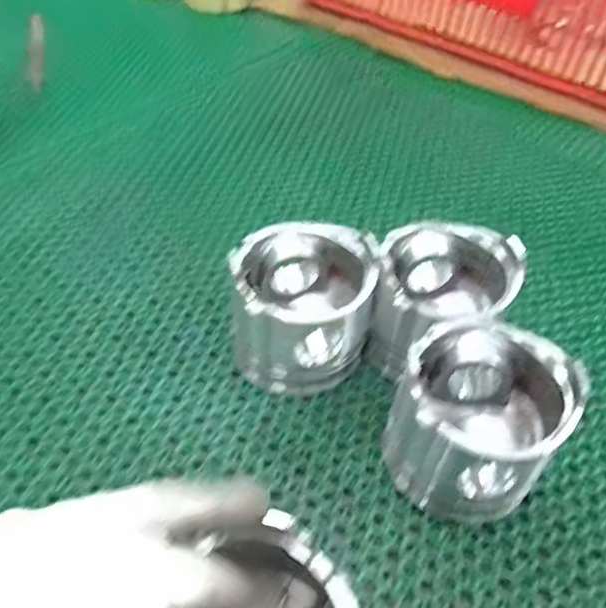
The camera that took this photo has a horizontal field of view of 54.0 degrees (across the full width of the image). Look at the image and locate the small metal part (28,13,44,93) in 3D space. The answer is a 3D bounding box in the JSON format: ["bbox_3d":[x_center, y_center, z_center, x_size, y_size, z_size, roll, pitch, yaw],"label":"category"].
[{"bbox_3d":[-0.331,-0.314,0.736,0.018,0.005,0.214,-10,48,-13],"label":"small metal part"}]

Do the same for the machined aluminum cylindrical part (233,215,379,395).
[{"bbox_3d":[-0.002,-0.004,0.403,0.091,0.092,0.090,2,46,-2],"label":"machined aluminum cylindrical part"}]

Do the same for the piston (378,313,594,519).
[{"bbox_3d":[0.098,0.065,0.342,0.088,0.093,0.083,2,46,-2],"label":"piston"}]

